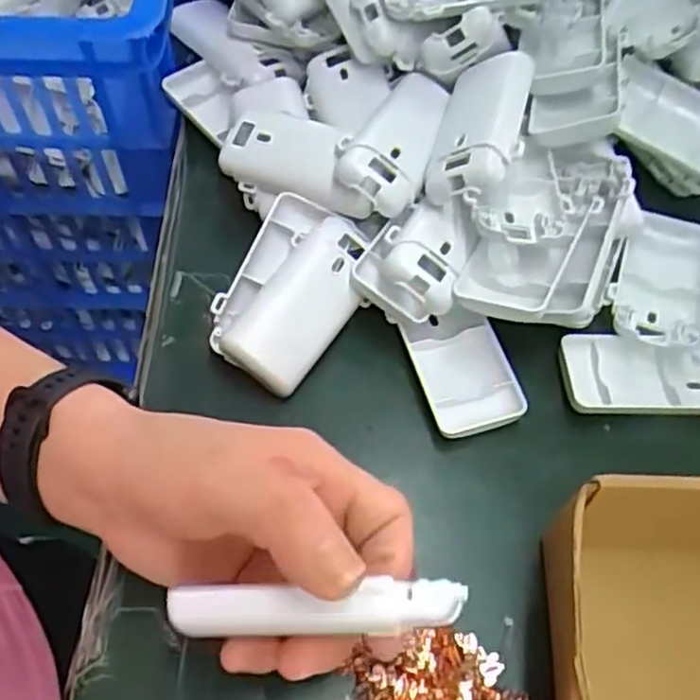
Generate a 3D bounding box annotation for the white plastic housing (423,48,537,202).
[{"bbox_3d":[0.065,-0.112,0.360,0.039,0.031,0.094,15,60,7],"label":"white plastic housing"}]

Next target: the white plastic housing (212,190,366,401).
[{"bbox_3d":[-0.029,-0.029,0.370,0.059,0.025,0.093,26,74,14],"label":"white plastic housing"}]

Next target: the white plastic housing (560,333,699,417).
[{"bbox_3d":[0.154,0.013,0.361,0.095,0.015,0.045,3,59,-1],"label":"white plastic housing"}]

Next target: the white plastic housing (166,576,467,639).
[{"bbox_3d":[-0.012,0.084,0.229,0.094,0.031,0.012,-7,58,11],"label":"white plastic housing"}]

